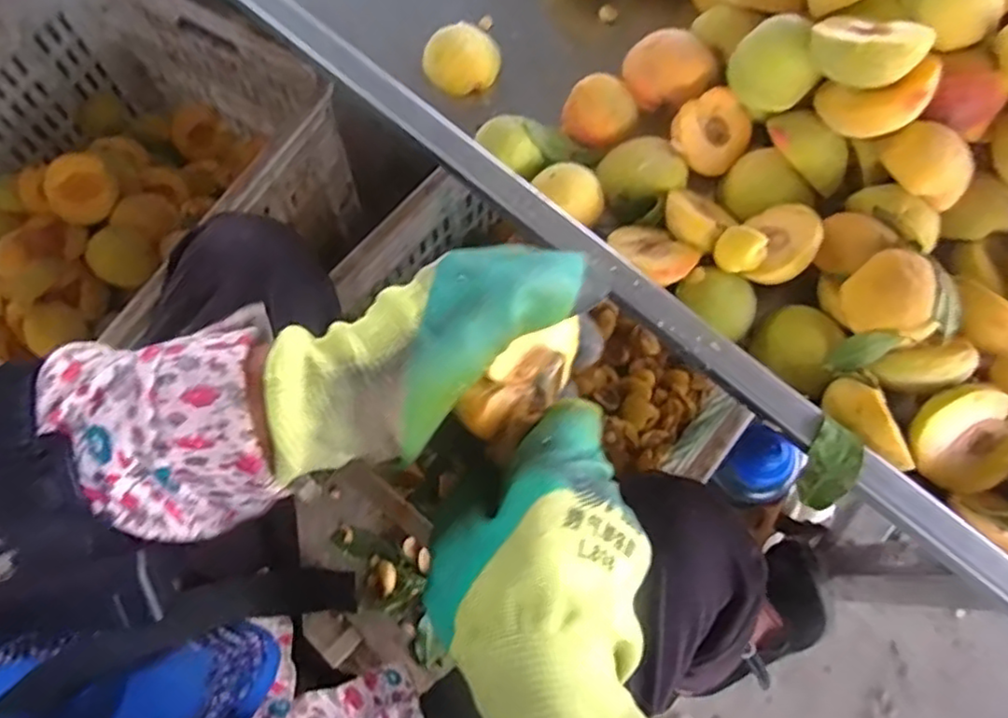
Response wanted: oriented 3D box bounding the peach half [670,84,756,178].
[{"bbox_3d":[0.145,-0.161,0.472,0.055,0.029,0.052,-45,107,-1],"label":"peach half"}]

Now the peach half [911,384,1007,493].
[{"bbox_3d":[0.278,0.047,0.402,0.064,0.032,0.064,0,102,-2],"label":"peach half"}]

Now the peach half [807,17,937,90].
[{"bbox_3d":[0.219,-0.186,0.393,0.054,0.033,0.064,-32,50,-25],"label":"peach half"}]

